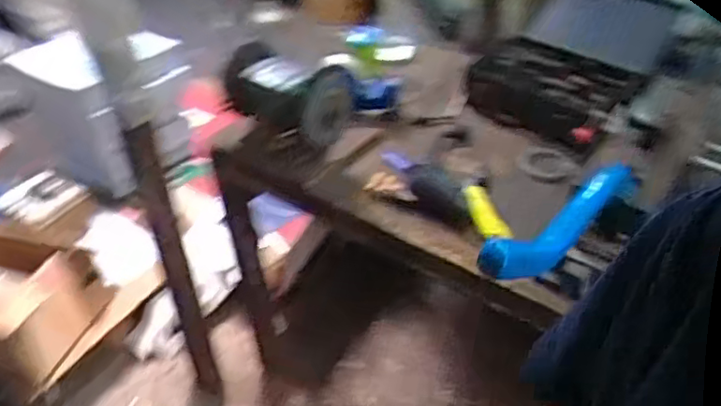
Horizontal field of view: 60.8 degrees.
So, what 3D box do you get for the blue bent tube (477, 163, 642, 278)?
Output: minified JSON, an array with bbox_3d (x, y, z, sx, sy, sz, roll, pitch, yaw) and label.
[{"bbox_3d":[0.230,0.017,0.677,0.039,0.060,0.422,24,27,30],"label":"blue bent tube"}]

